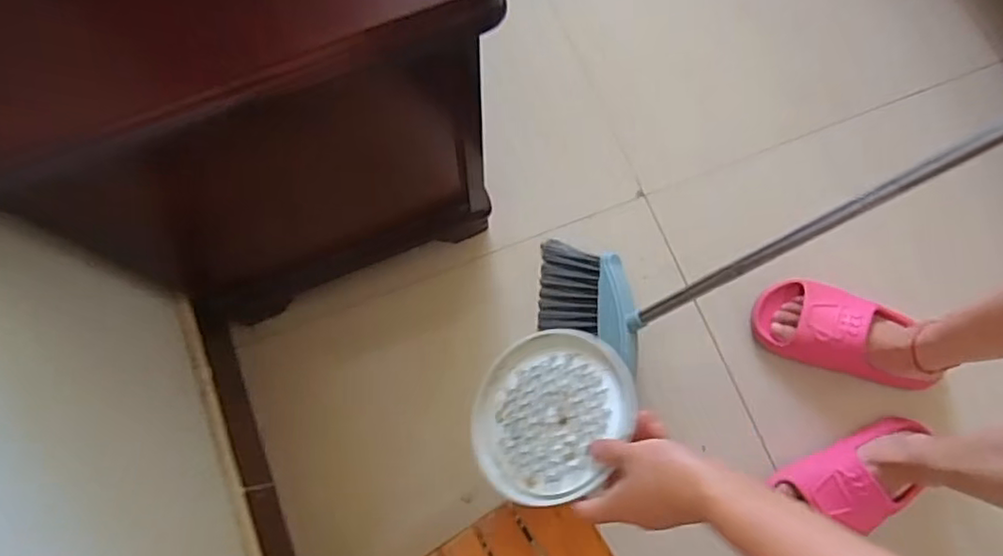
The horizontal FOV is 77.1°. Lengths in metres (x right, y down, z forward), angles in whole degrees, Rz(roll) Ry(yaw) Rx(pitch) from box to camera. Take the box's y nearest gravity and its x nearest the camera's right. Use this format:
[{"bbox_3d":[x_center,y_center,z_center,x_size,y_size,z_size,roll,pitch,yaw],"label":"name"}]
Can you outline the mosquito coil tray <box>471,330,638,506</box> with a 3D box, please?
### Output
[{"bbox_3d":[0.039,0.116,0.533,0.144,0.013,0.141,-12,60,28],"label":"mosquito coil tray"}]

